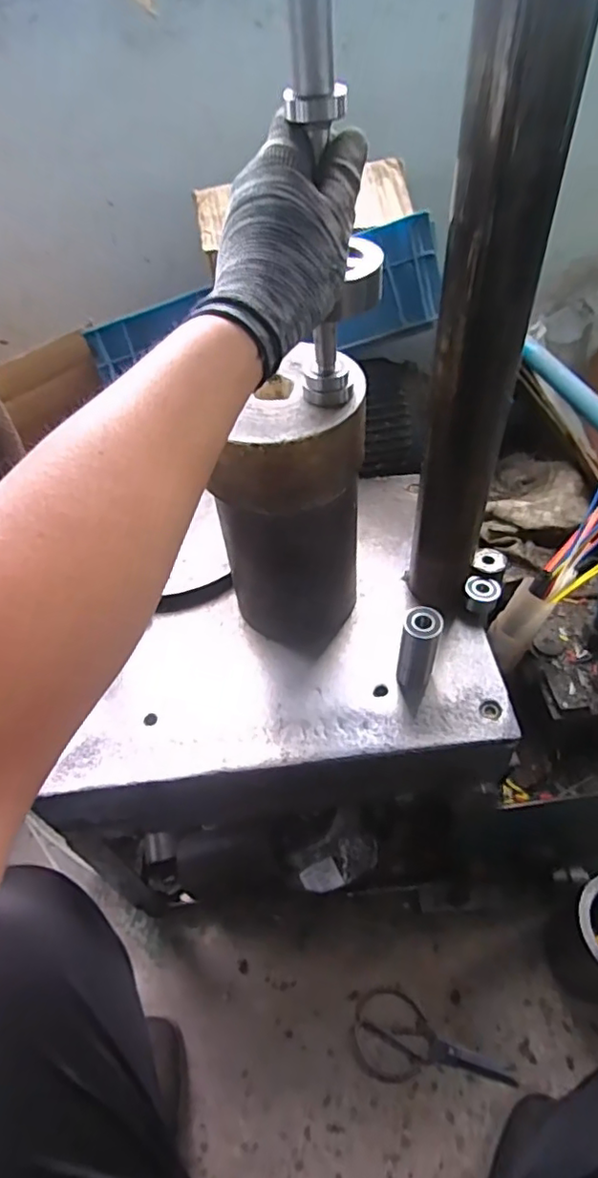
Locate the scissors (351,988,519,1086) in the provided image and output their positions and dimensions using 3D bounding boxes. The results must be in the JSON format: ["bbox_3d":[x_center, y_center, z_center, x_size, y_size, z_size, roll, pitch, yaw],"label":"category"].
[{"bbox_3d":[0.167,0.577,0.751,0.197,0.006,0.094,9,51,12],"label":"scissors"}]

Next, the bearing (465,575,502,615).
[{"bbox_3d":[0.193,0.005,0.632,0.035,0.024,0.036,7,51,10],"label":"bearing"}]

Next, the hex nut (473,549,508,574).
[{"bbox_3d":[0.205,-0.031,0.641,0.034,0.009,0.030,14,52,16],"label":"hex nut"}]

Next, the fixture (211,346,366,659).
[{"bbox_3d":[-0.013,-0.068,0.564,0.131,0.259,0.122,17,53,18],"label":"fixture"}]

